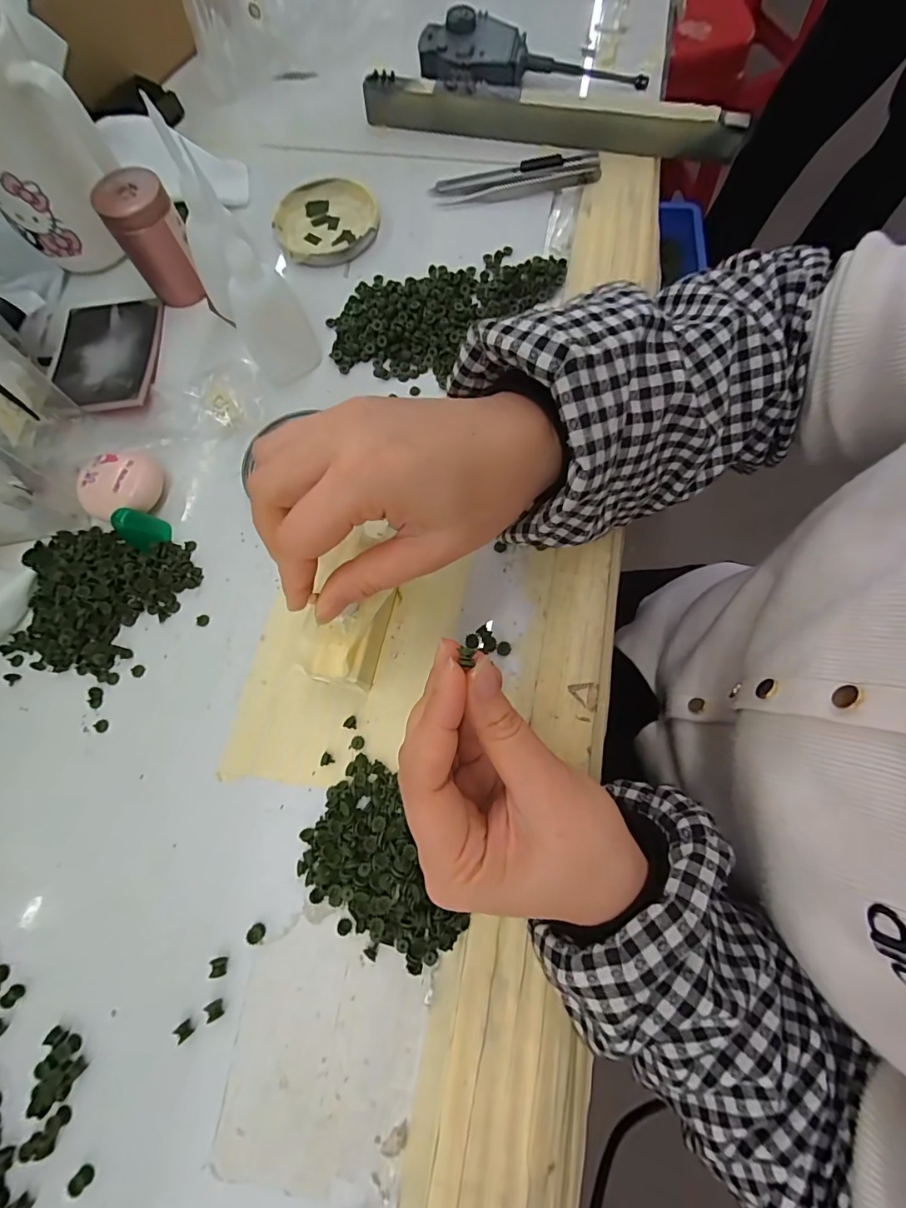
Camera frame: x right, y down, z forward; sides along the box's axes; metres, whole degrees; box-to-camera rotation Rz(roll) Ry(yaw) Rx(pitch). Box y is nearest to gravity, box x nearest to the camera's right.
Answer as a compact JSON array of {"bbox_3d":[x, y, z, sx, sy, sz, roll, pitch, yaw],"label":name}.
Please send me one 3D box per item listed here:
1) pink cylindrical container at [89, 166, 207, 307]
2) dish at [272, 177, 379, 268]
[{"bbox_3d":[-0.206,-0.252,0.323,0.043,0.064,0.036,-31,75,-7],"label":"pink cylindrical container"},{"bbox_3d":[-0.098,-0.298,0.362,0.078,0.008,0.081,-1,74,2],"label":"dish"}]

